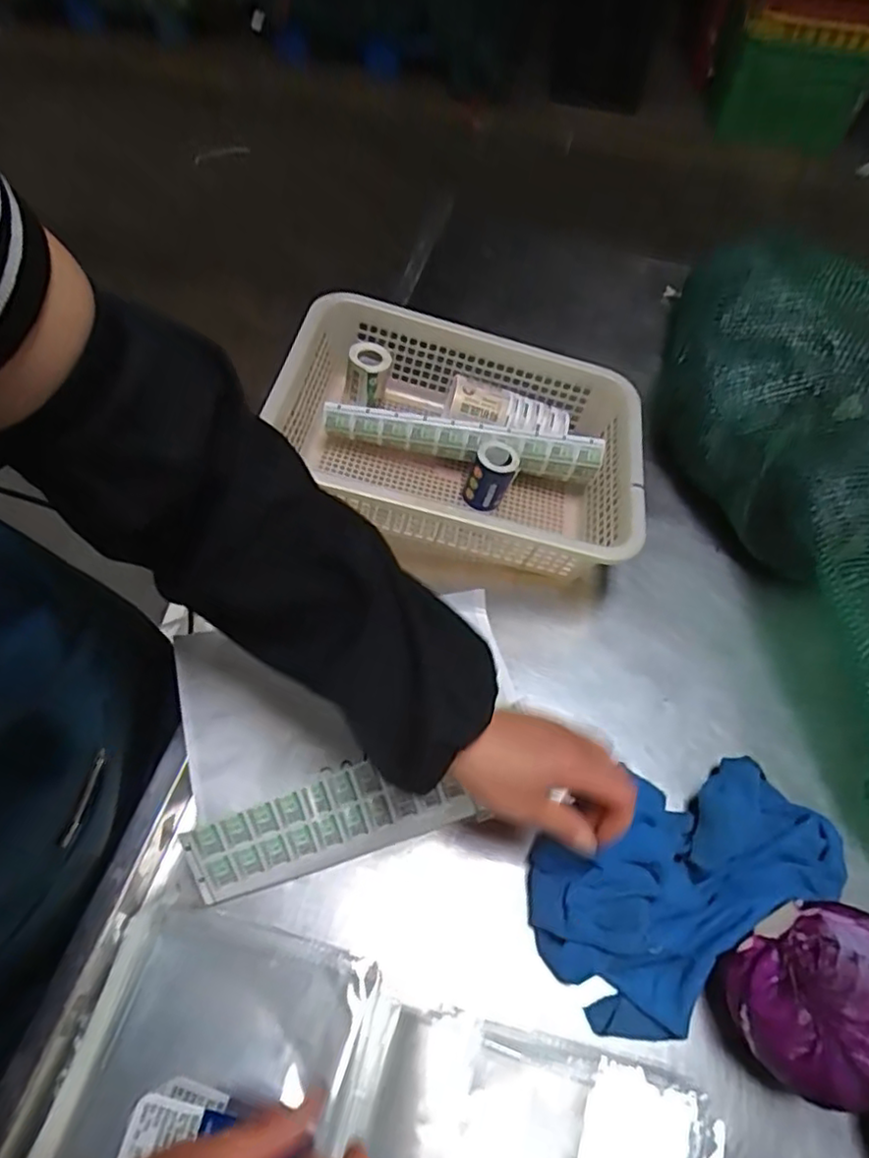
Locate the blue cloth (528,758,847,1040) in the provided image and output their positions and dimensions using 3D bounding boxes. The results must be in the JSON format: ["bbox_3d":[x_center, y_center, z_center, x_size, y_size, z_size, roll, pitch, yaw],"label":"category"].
[{"bbox_3d":[0.193,0.233,0.500,0.238,0.071,0.142,-23,62,-17],"label":"blue cloth"}]

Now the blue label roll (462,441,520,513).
[{"bbox_3d":[0.060,-0.107,0.685,0.047,0.058,0.048,31,45,14],"label":"blue label roll"}]

